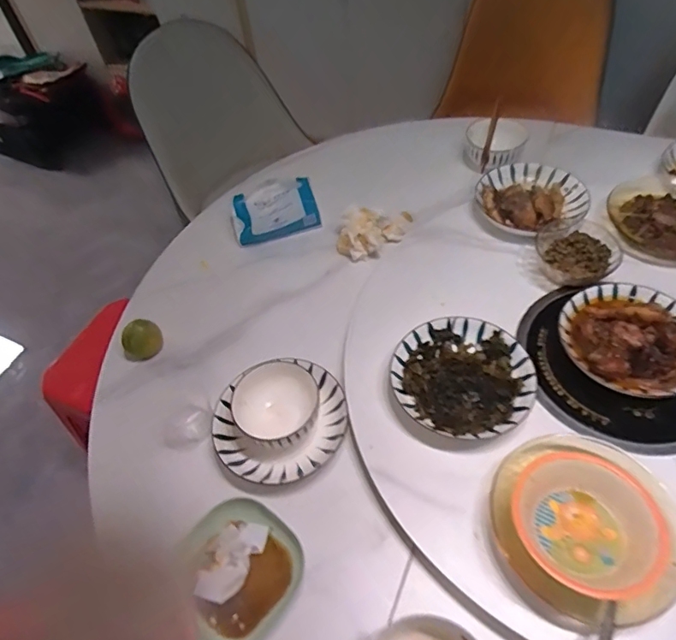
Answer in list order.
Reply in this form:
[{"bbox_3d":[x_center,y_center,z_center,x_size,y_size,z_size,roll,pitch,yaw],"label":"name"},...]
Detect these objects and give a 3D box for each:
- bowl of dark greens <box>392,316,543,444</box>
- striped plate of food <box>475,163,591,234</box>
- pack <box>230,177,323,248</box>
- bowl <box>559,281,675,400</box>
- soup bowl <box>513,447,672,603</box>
[{"bbox_3d":[0.163,0.079,0.652,0.168,0.041,0.173,-3,52,4],"label":"bowl of dark greens"},{"bbox_3d":[0.331,-0.212,0.842,0.173,0.034,0.179,-3,52,4],"label":"striped plate of food"},{"bbox_3d":[-0.118,-0.199,0.911,0.158,0.058,0.100,-16,54,-6],"label":"pack"},{"bbox_3d":[0.390,0.022,0.655,0.176,0.049,0.173,21,58,21],"label":"bowl"},{"bbox_3d":[0.245,0.201,0.495,0.126,0.049,0.136,-3,52,4],"label":"soup bowl"}]

